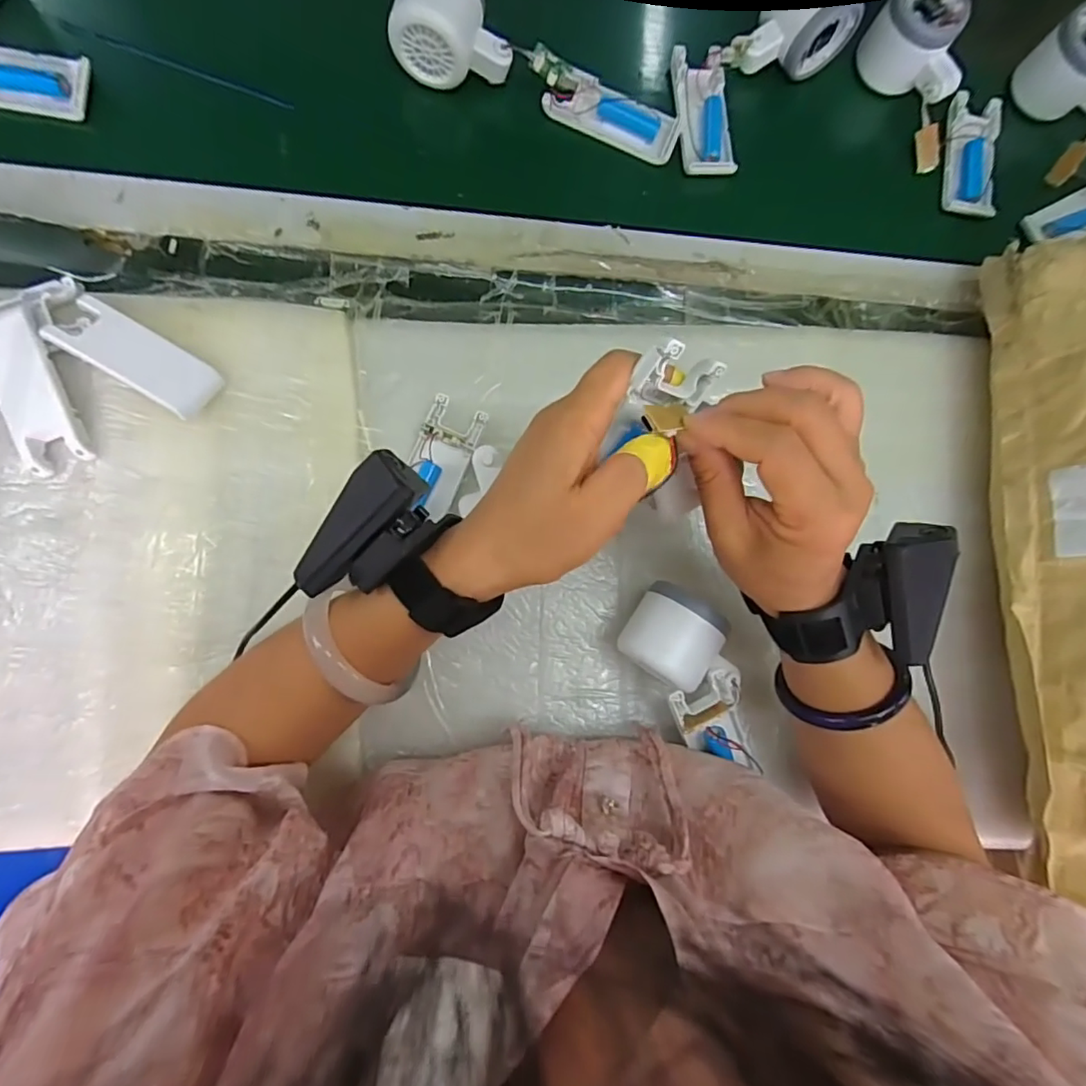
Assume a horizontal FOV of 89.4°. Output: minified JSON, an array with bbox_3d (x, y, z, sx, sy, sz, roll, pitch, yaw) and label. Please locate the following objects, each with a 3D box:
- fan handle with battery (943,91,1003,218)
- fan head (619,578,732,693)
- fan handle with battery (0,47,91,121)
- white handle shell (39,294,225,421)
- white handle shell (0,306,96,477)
[{"bbox_3d":[0.352,-0.320,0.453,0.042,0.018,0.104,11,84,-5],"label":"fan handle with battery"},{"bbox_3d":[0.085,0.062,0.364,0.058,0.055,0.054,32,82,-3],"label":"fan head"},{"bbox_3d":[-0.370,-0.326,0.378,0.094,0.014,0.047,8,84,-6],"label":"fan handle with battery"},{"bbox_3d":[-0.263,-0.121,0.358,0.099,0.014,0.040,31,82,-3],"label":"white handle shell"},{"bbox_3d":[-0.326,-0.096,0.350,0.039,0.019,0.099,-20,87,-8],"label":"white handle shell"}]

